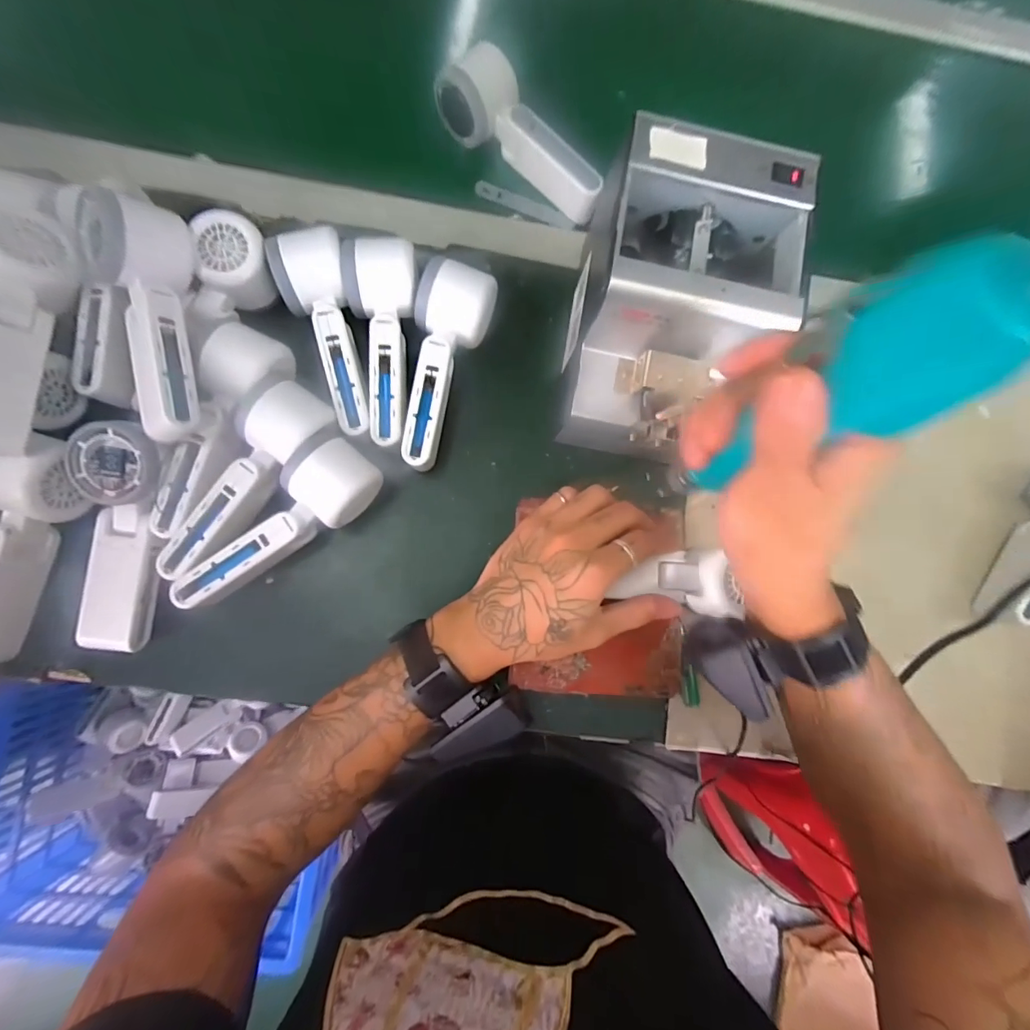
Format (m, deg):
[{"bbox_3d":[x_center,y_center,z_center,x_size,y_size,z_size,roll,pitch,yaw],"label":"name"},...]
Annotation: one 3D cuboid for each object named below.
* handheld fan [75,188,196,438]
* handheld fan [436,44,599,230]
[{"bbox_3d":[-0.260,-0.134,0.323,0.066,0.049,0.163,-6,83,-5],"label":"handheld fan"},{"bbox_3d":[0.011,-0.333,0.416,0.161,0.058,0.049,38,82,1],"label":"handheld fan"}]

